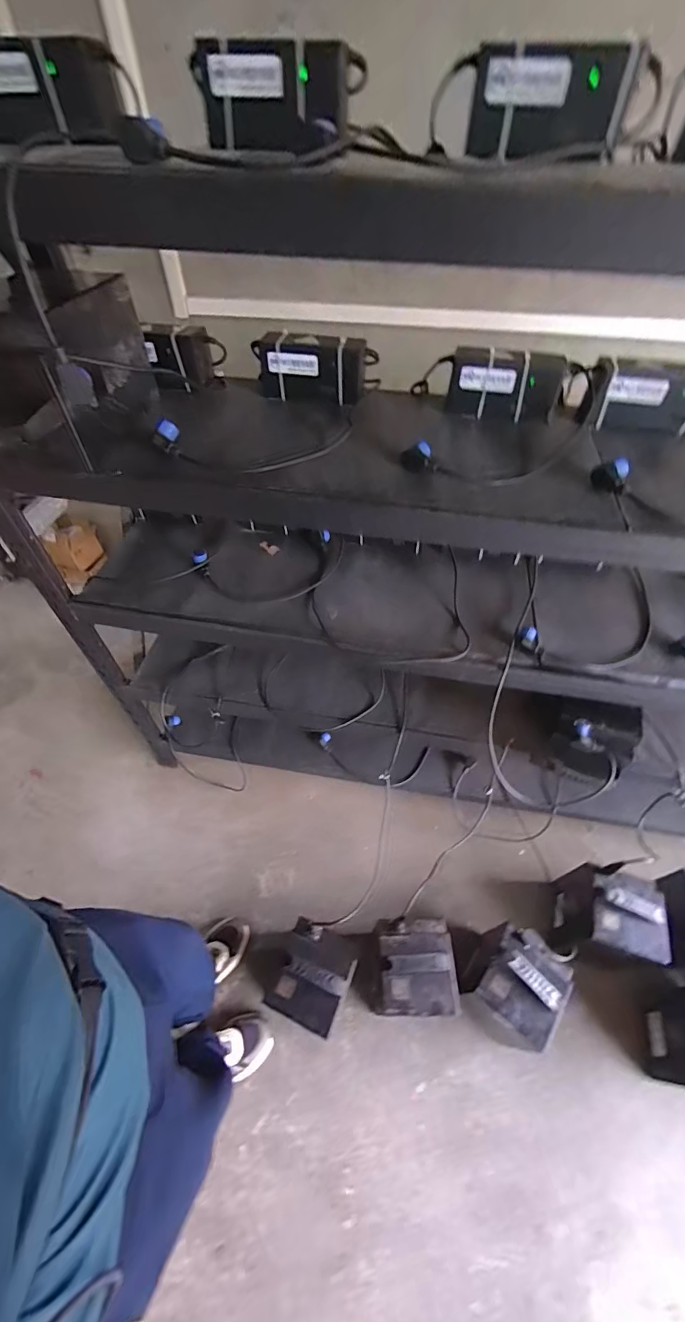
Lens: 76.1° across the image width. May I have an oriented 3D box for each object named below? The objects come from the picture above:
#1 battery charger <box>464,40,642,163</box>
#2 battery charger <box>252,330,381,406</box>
[{"bbox_3d":[0.240,-0.639,0.505,0.173,0.087,0.036,4,53,4],"label":"battery charger"},{"bbox_3d":[-0.052,-0.520,0.787,0.222,0.095,0.098,0,52,0],"label":"battery charger"}]

